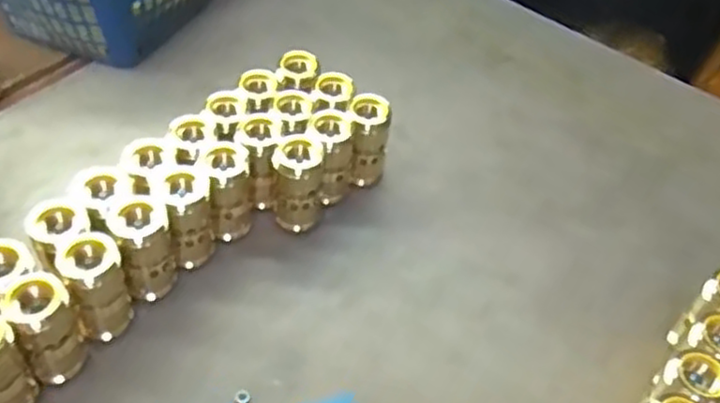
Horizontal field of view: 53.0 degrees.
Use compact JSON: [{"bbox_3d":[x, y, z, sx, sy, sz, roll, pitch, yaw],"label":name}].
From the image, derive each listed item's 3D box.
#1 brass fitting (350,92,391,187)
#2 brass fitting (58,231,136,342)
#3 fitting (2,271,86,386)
[{"bbox_3d":[0.006,-0.043,0.508,0.026,0.062,0.028,-9,49,-12],"label":"brass fitting"},{"bbox_3d":[-0.150,0.049,0.414,0.031,0.064,0.033,-15,51,-17],"label":"brass fitting"},{"bbox_3d":[-0.168,0.068,0.388,0.029,0.063,0.031,2,48,-2],"label":"fitting"}]

